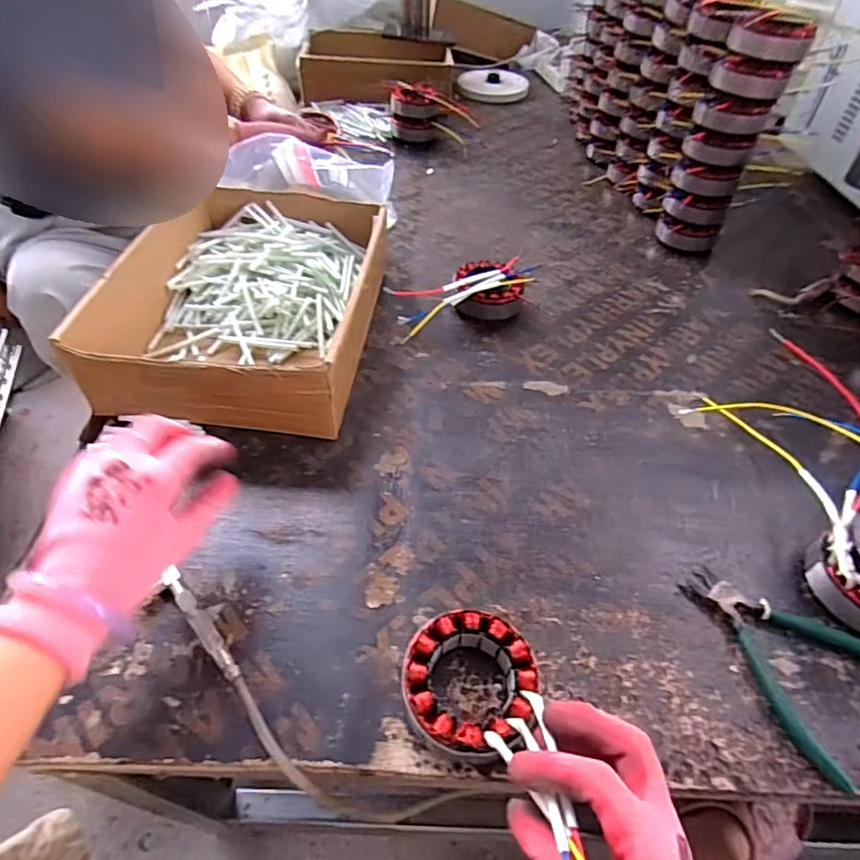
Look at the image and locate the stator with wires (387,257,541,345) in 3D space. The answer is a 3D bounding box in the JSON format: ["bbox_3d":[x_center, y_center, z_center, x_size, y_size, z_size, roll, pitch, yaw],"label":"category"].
[{"bbox_3d":[0.042,-0.163,0.651,0.181,0.040,0.084,-16,51,-16],"label":"stator with wires"}]

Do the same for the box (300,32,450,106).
[{"bbox_3d":[-0.107,-0.740,1.116,0.302,0.105,0.210,2,48,-1],"label":"box"}]

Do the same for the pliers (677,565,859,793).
[{"bbox_3d":[0.256,0.158,0.389,0.112,0.012,0.144,-32,56,-26],"label":"pliers"}]

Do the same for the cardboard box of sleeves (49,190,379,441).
[{"bbox_3d":[-0.185,-0.146,0.586,0.241,0.103,0.338,6,48,3],"label":"cardboard box of sleeves"}]

